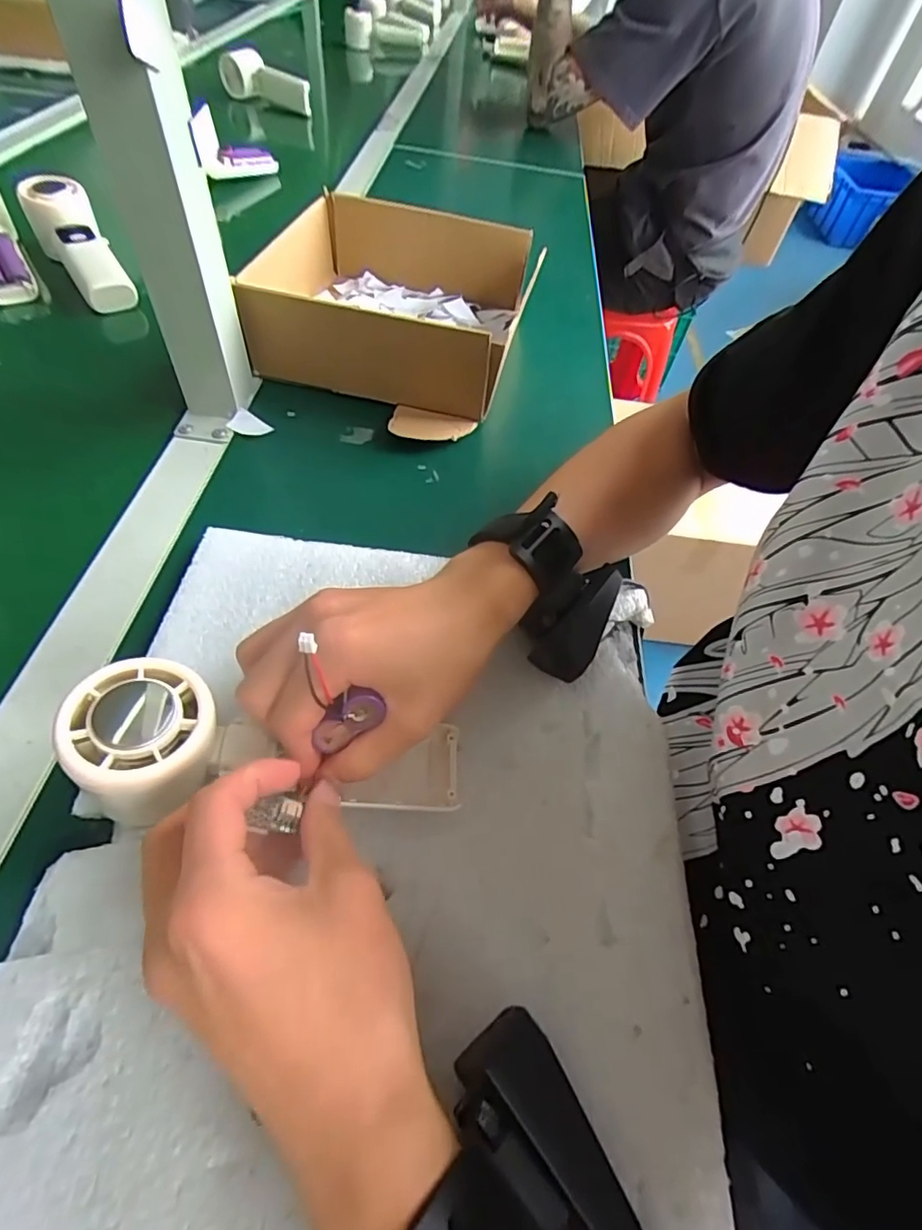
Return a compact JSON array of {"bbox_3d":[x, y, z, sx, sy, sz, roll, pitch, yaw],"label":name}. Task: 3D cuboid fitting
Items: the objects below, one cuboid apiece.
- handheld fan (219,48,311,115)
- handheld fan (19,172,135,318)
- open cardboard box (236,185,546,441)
[{"bbox_3d":[-0.334,-0.887,0.926,0.176,0.084,0.045,22,55,11],"label":"handheld fan"},{"bbox_3d":[-0.356,-0.341,0.524,0.053,0.044,0.164,-30,75,-24],"label":"handheld fan"},{"bbox_3d":[-0.056,-0.267,0.480,0.205,0.079,0.254,15,54,4],"label":"open cardboard box"}]

